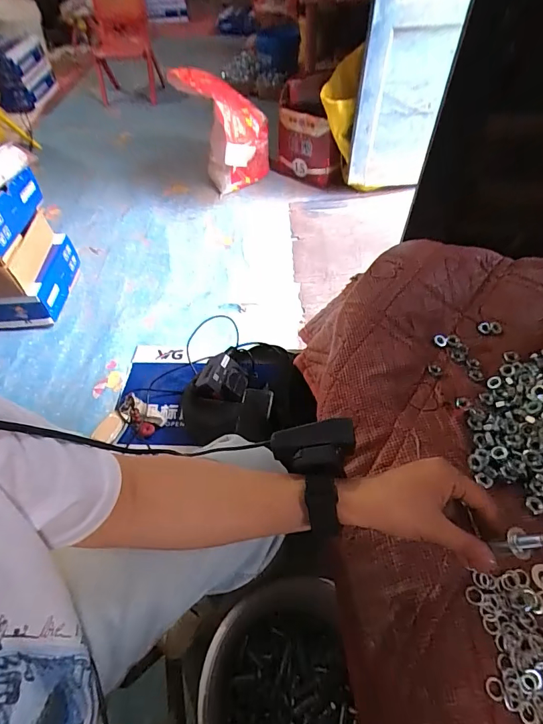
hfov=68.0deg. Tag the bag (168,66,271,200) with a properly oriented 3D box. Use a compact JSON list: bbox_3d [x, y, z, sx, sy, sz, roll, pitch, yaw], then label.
[{"bbox_3d":[-0.183,-0.854,1.567,0.354,0.432,0.342,-3,51,-2],"label":"bag"}]

